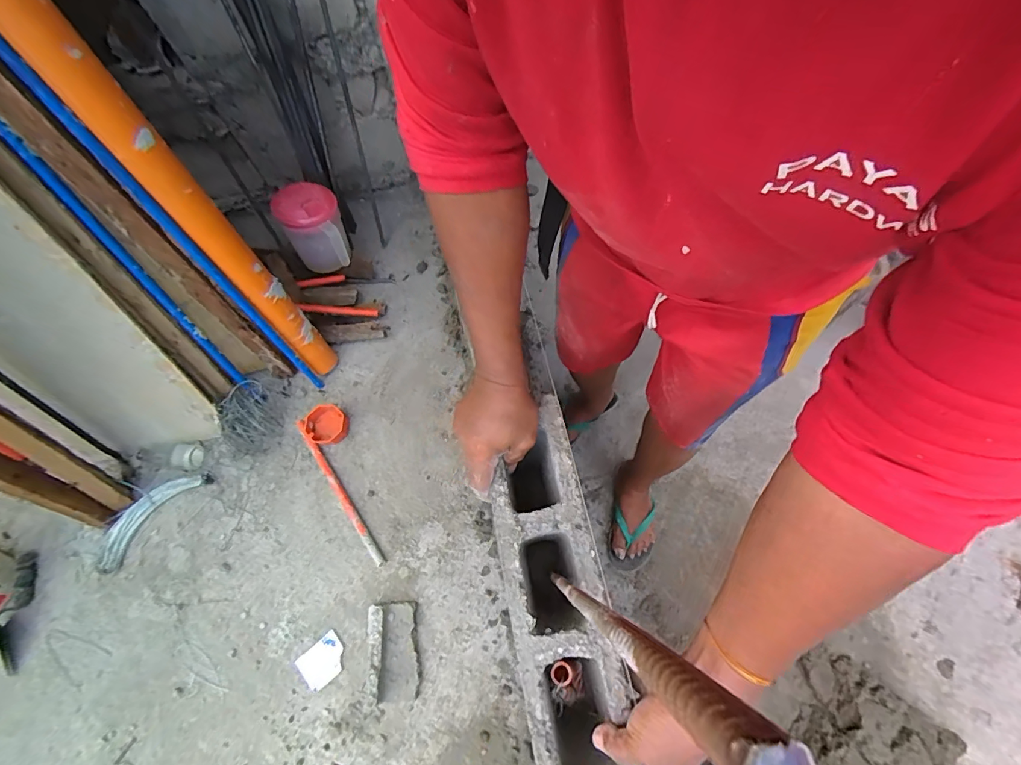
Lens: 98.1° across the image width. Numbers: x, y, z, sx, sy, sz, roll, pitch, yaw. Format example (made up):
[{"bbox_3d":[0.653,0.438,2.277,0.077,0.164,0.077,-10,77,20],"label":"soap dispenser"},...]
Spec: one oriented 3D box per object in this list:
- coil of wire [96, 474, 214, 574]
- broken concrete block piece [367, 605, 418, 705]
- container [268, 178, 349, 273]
[{"bbox_3d":[-0.946,0.333,1.151,0.113,0.030,0.321,40,75,17],"label":"coil of wire"},{"bbox_3d":[-0.266,0.615,1.015,0.106,0.051,0.202,-7,68,0],"label":"broken concrete block piece"},{"bbox_3d":[-0.538,-0.423,1.245,0.166,0.227,0.150,-30,69,-9],"label":"container"}]

